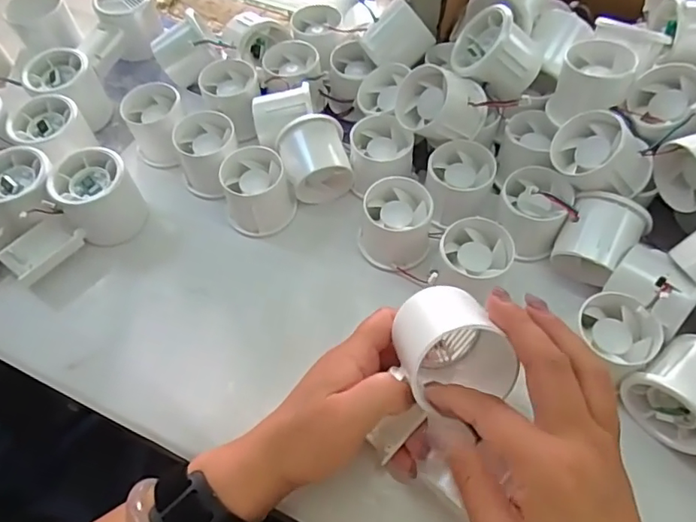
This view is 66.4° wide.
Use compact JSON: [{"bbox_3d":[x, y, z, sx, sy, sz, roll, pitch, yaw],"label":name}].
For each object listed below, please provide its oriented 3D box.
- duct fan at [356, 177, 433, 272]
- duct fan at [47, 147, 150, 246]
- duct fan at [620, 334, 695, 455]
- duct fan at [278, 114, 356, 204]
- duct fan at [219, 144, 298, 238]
[{"bbox_3d":[0.036,-0.027,0.414,0.054,0.050,0.053,9,60,7],"label":"duct fan"},{"bbox_3d":[-0.200,-0.051,0.432,0.057,0.060,0.049,-30,63,-15],"label":"duct fan"},{"bbox_3d":[0.213,0.082,0.333,0.054,0.043,0.055,-33,64,-16],"label":"duct fan"},{"bbox_3d":[-0.028,-0.085,0.446,0.053,0.051,0.050,-15,60,-7],"label":"duct fan"},{"bbox_3d":[-0.074,-0.058,0.438,0.055,0.045,0.060,-1,59,1],"label":"duct fan"}]

